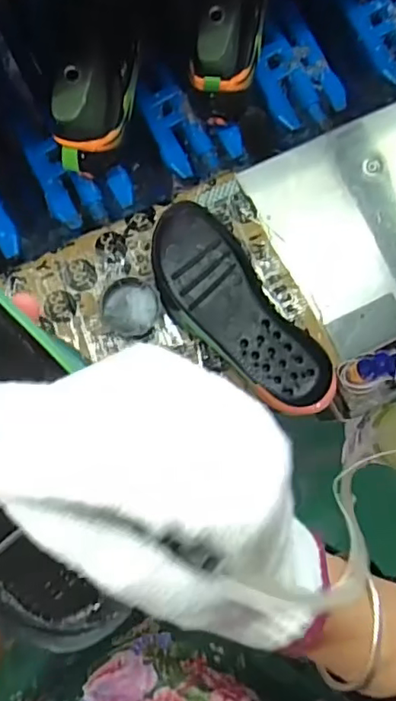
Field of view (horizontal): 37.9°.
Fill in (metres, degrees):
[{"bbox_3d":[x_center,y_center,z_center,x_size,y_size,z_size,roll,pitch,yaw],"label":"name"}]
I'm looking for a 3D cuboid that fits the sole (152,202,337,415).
[{"bbox_3d":[0.038,-0.036,0.596,0.101,0.040,0.246,-36,88,-7],"label":"sole"}]

